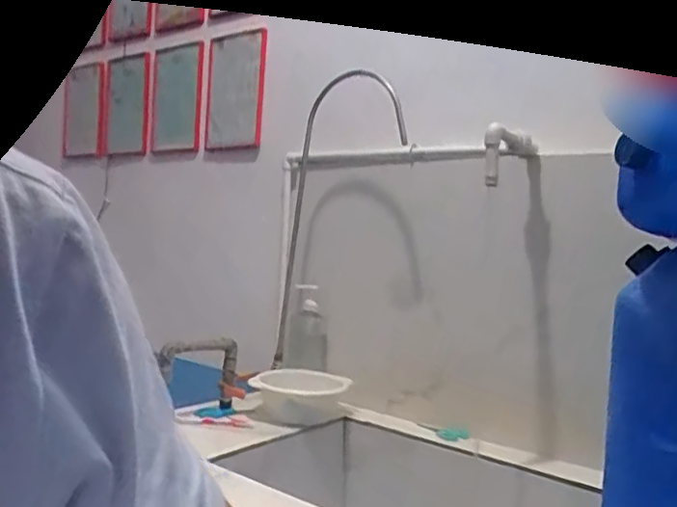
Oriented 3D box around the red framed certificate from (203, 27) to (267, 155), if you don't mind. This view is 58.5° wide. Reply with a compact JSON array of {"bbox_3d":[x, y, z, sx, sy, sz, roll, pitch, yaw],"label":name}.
[{"bbox_3d":[-0.303,-0.462,1.748,0.237,0.324,0.022,13,12,37],"label":"red framed certificate"}]

